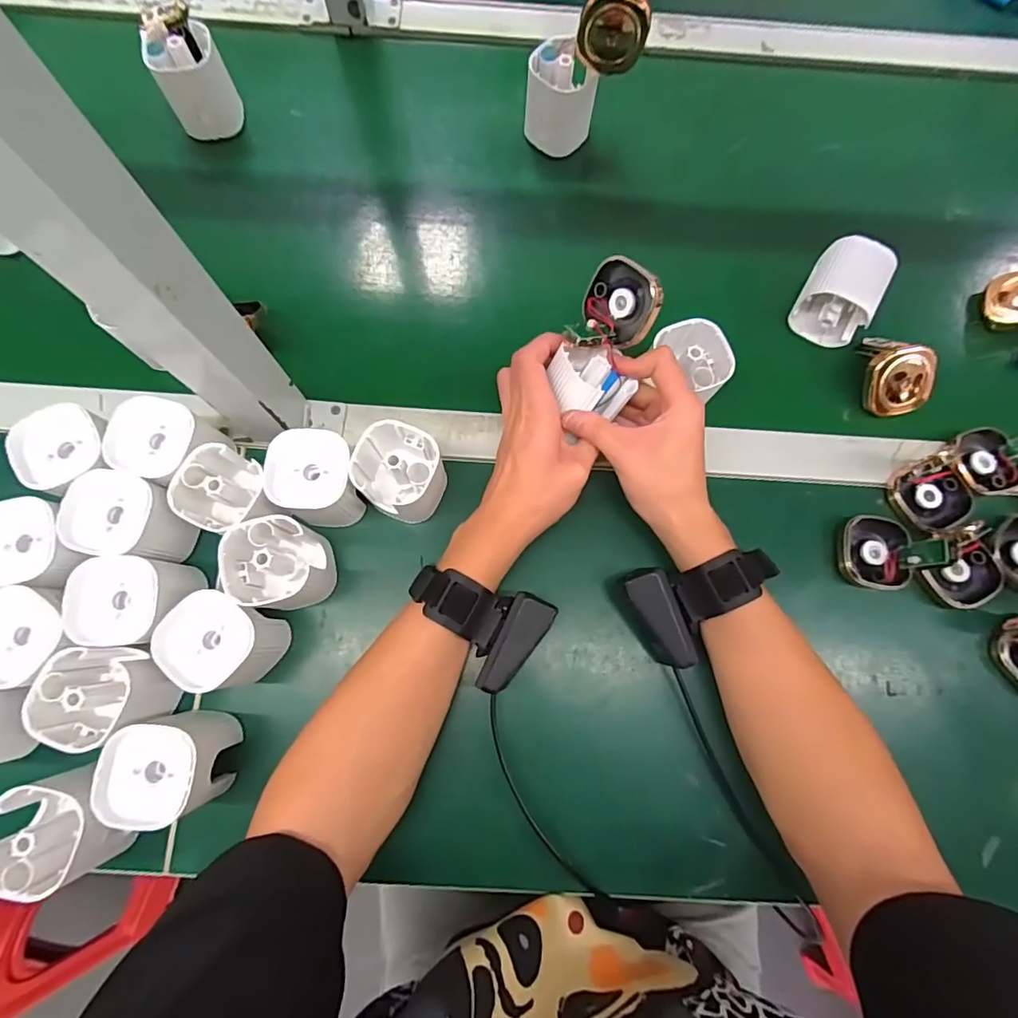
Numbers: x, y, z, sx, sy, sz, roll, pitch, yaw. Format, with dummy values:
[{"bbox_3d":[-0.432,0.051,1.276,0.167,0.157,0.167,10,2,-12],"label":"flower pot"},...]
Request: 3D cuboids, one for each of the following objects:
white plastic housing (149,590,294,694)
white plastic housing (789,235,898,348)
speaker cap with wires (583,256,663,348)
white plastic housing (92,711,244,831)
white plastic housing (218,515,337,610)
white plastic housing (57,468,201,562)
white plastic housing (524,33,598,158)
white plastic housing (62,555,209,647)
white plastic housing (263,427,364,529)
[{"bbox_3d":[-0.186,0.085,0.343,0.054,0.060,0.055,31,78,6],"label":"white plastic housing"},{"bbox_3d":[0.275,-0.179,0.436,0.054,0.061,0.065,31,78,6],"label":"white plastic housing"},{"bbox_3d":[0.077,-0.143,0.360,0.054,0.049,0.022,39,37,11],"label":"speaker cap with wires"},{"bbox_3d":[-0.207,0.158,0.327,0.058,0.062,0.057,-4,77,-2],"label":"white plastic housing"},{"bbox_3d":[-0.154,0.040,0.358,0.058,0.068,0.057,-2,77,-1],"label":"white plastic housing"},{"bbox_3d":[-0.255,0.008,0.356,0.055,0.059,0.052,13,77,2],"label":"white plastic housing"},{"bbox_3d":[0.044,-0.364,0.463,0.050,0.066,0.052,0,77,-1],"label":"white plastic housing"},{"bbox_3d":[-0.240,0.061,0.343,0.064,0.051,0.057,-4,77,-2],"label":"white plastic housing"},{"bbox_3d":[-0.133,-0.020,0.370,0.053,0.067,0.054,-2,77,-1],"label":"white plastic housing"}]

